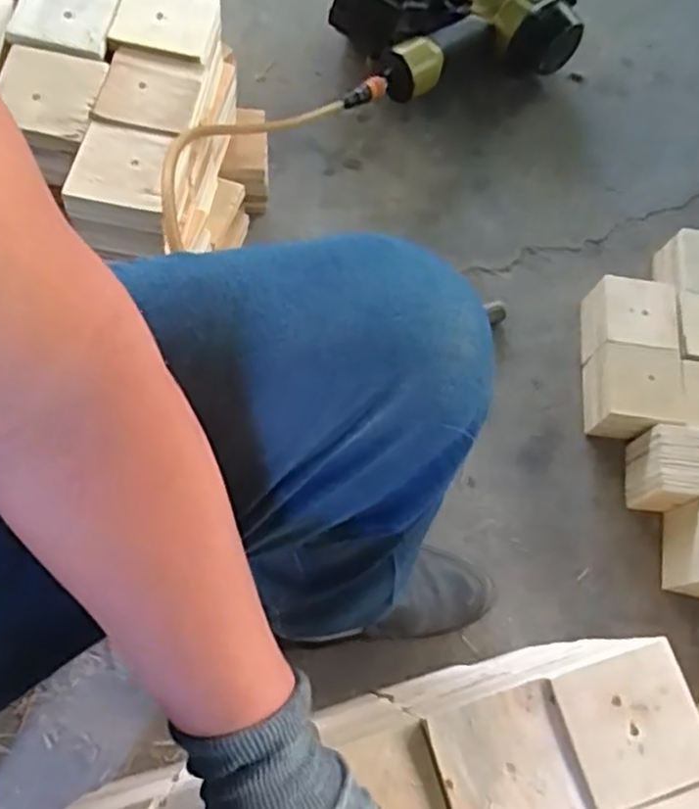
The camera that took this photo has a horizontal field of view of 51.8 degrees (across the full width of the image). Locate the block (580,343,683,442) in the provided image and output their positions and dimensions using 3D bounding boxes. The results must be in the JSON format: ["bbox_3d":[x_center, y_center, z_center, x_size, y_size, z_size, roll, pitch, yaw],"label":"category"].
[{"bbox_3d":[0.342,-0.013,0.884,0.104,0.077,0.105,12,68,0],"label":"block"}]

